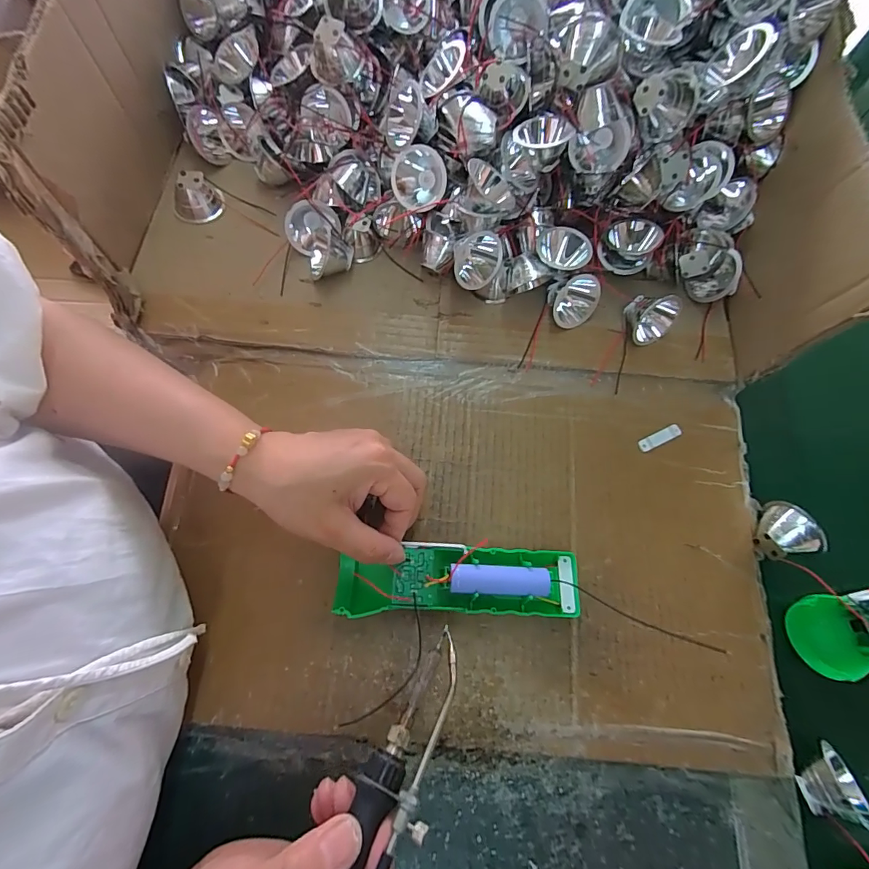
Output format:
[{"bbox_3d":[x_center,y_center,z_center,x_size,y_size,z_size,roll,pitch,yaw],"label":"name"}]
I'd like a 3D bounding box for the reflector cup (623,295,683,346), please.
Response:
[{"bbox_3d":[0.173,-0.097,0.343,0.034,0.037,0.036,1,71,-2],"label":"reflector cup"}]

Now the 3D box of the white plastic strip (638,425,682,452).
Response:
[{"bbox_3d":[0.175,0.002,0.336,0.036,0.004,0.009,-24,74,-10],"label":"white plastic strip"}]

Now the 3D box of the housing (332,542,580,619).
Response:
[{"bbox_3d":[0.016,0.096,0.287,0.159,0.017,0.045,0,74,-3],"label":"housing"}]

